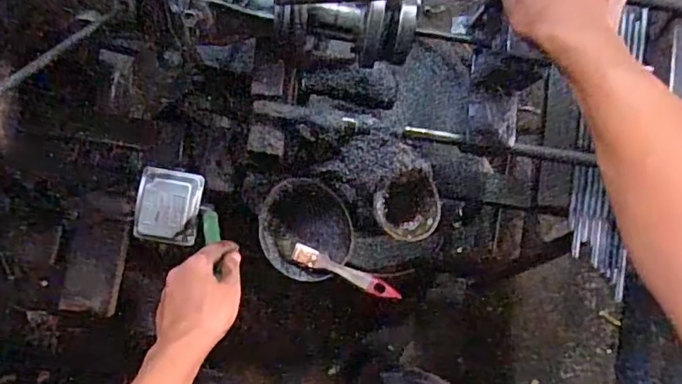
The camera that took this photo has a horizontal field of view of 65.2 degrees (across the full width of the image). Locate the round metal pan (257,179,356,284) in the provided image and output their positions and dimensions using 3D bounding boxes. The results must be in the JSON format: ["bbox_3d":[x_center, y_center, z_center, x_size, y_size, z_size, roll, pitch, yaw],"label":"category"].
[{"bbox_3d":[-0.046,0.048,0.675,0.109,0.035,0.125,-36,90,-9],"label":"round metal pan"}]

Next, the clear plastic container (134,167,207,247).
[{"bbox_3d":[-0.208,0.017,0.642,0.071,0.033,0.086,11,83,-6],"label":"clear plastic container"}]

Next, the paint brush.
[{"bbox_3d":[0.005,0.098,0.650,0.140,0.013,0.021,22,82,15],"label":"paint brush"}]

